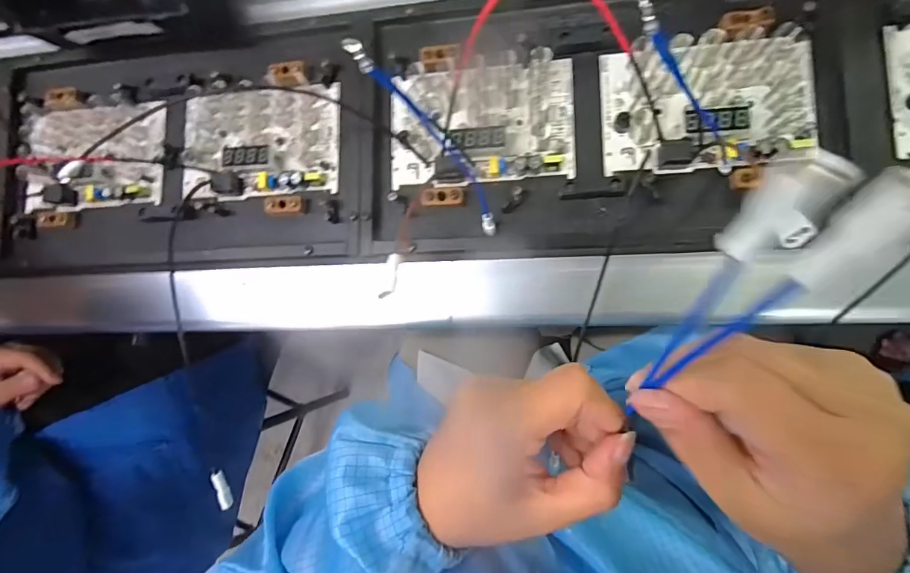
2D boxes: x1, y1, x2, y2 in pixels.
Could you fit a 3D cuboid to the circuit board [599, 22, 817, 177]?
[{"bbox_3d":[0.172,-0.125,0.301,0.135,0.018,0.090,3,89,8],"label":"circuit board"}]

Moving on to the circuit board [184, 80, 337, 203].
[{"bbox_3d":[-0.161,-0.116,0.360,0.134,0.020,0.084,-3,88,8],"label":"circuit board"}]

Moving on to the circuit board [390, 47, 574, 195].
[{"bbox_3d":[0.017,-0.123,0.327,0.136,0.020,0.088,-2,88,8],"label":"circuit board"}]

